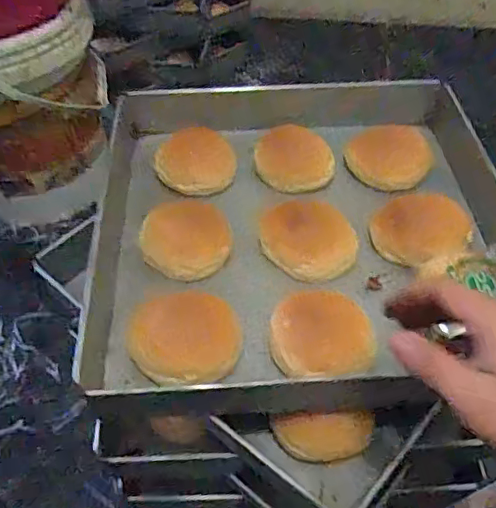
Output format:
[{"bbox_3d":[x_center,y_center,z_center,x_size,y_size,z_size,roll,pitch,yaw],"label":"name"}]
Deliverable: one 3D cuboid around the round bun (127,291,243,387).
[{"bbox_3d":[-0.056,0.078,0.513,0.102,0.040,0.080,-11,51,-8],"label":"round bun"}]

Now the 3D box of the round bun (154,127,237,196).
[{"bbox_3d":[-0.063,-0.115,0.686,0.098,0.038,0.089,-8,50,-6],"label":"round bun"}]

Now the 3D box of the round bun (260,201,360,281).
[{"bbox_3d":[0.064,-0.016,0.609,0.106,0.032,0.082,31,57,24],"label":"round bun"}]

